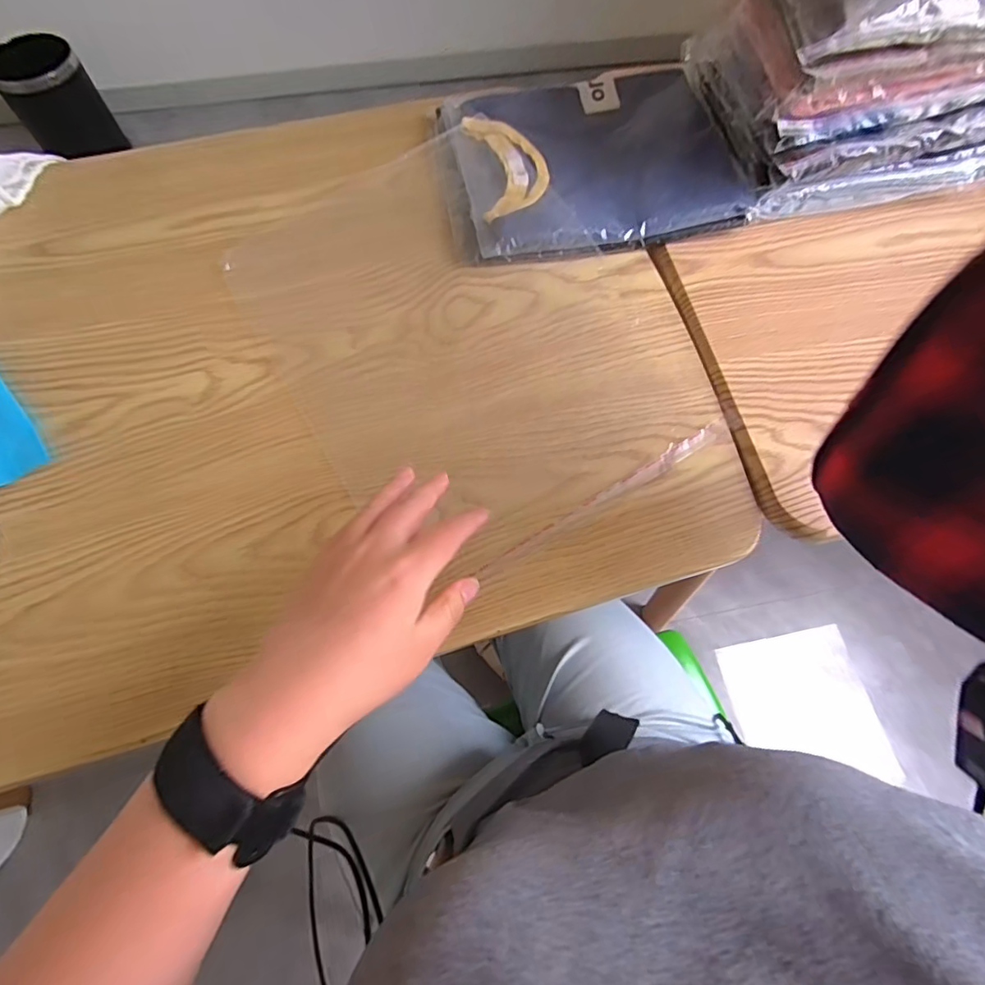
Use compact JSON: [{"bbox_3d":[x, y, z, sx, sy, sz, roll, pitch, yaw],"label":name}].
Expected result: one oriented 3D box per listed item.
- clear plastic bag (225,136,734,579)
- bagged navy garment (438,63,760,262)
[{"bbox_3d":[-0.022,-0.146,0.462,0.309,0.026,0.392,-29,73,-12],"label":"clear plastic bag"},{"bbox_3d":[0.098,-0.331,0.529,0.276,0.048,0.208,-10,67,-5],"label":"bagged navy garment"}]

